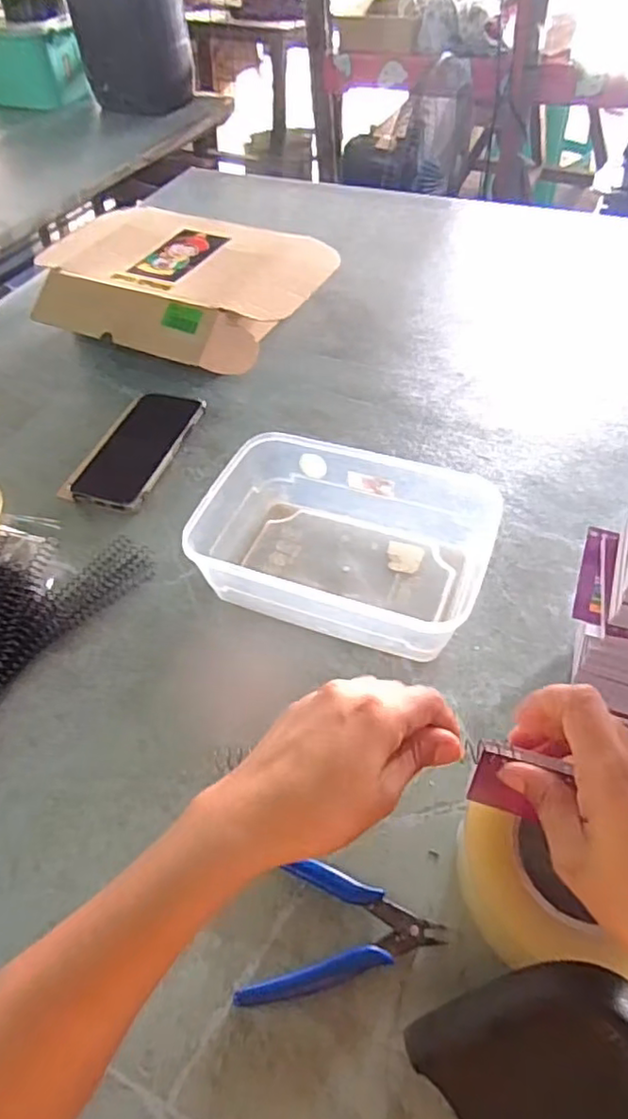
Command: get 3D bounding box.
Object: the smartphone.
[{"bbox_3d":[-0.185,-0.119,0.664,0.082,0.014,0.167,14,52,15],"label":"smartphone"}]

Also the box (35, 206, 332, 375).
[{"bbox_3d":[-0.180,-0.360,0.828,0.376,0.084,0.270,24,57,22],"label":"box"}]

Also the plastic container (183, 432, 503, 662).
[{"bbox_3d":[0.028,-0.016,0.532,0.235,0.070,0.173,13,52,15],"label":"plastic container"}]

